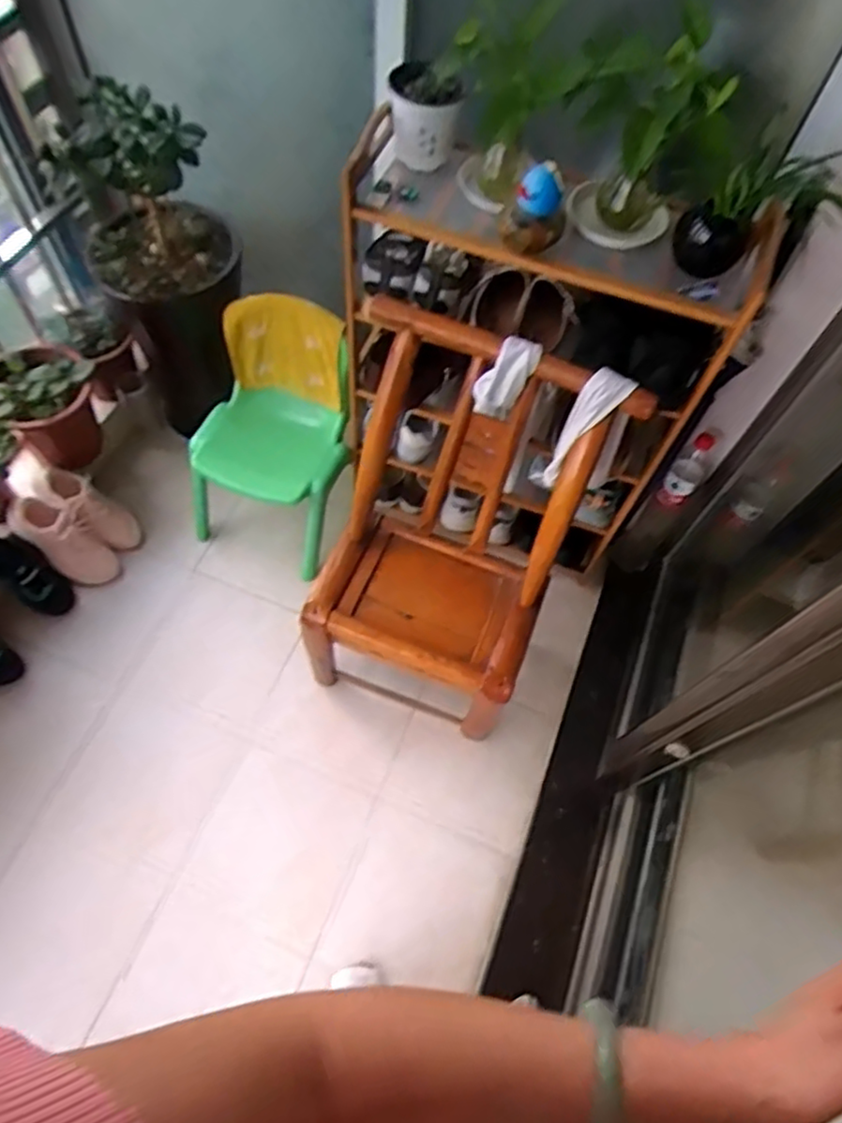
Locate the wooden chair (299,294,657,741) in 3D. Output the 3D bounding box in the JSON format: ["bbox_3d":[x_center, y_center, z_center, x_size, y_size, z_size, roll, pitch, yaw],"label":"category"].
[{"bbox_3d":[0.055,-0.012,1.238,0.445,0.693,0.446,18,62,6],"label":"wooden chair"}]

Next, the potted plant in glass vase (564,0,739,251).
[{"bbox_3d":[0.296,-0.548,0.913,0.138,0.279,0.183,-33,68,-20],"label":"potted plant in glass vase"}]

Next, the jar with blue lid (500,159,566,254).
[{"bbox_3d":[0.161,-0.496,0.940,0.085,0.095,0.083,15,61,5],"label":"jar with blue lid"}]

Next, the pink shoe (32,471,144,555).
[{"bbox_3d":[-0.726,-0.112,1.504,0.068,0.246,0.104,-6,49,44],"label":"pink shoe"}]

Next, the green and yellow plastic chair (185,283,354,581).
[{"bbox_3d":[-0.319,-0.271,1.452,0.316,0.477,0.318,24,62,9],"label":"green and yellow plastic chair"}]

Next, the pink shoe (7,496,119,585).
[{"bbox_3d":[-0.773,-0.038,1.467,0.087,0.249,0.090,5,54,40],"label":"pink shoe"}]

